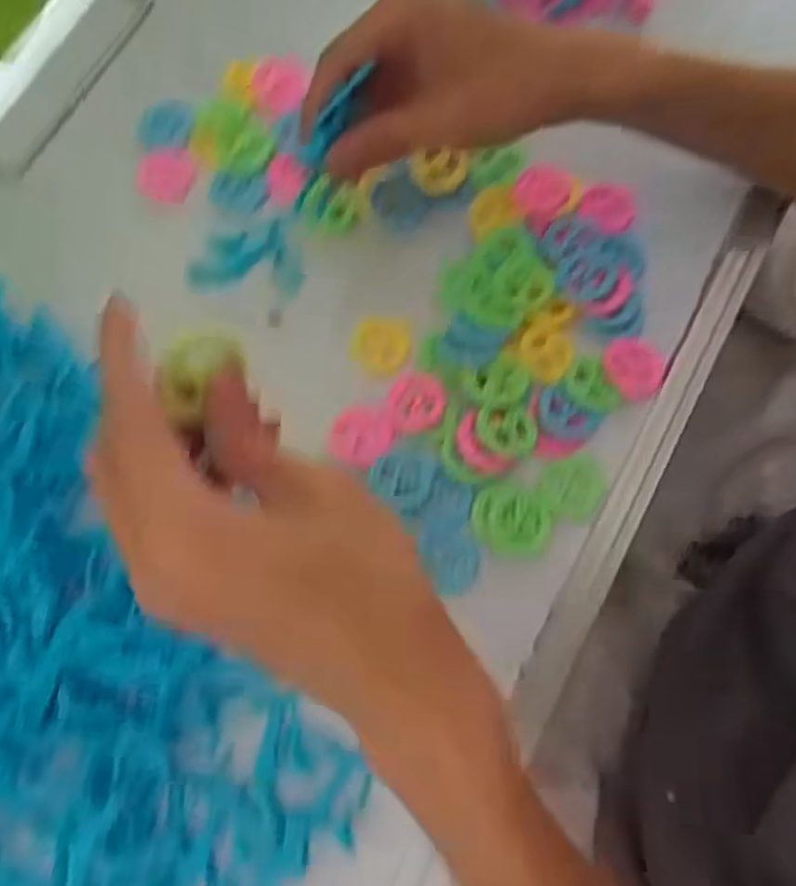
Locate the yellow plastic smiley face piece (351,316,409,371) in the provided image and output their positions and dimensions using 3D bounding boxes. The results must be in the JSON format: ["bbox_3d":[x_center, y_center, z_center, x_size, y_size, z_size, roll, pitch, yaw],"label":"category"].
[{"bbox_3d":[-0.009,-0.050,0.359,0.028,0.004,0.027,6,74,3],"label":"yellow plastic smiley face piece"}]

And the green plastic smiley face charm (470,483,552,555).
[{"bbox_3d":[0.052,0.034,0.328,0.036,0.004,0.030,17,75,6],"label":"green plastic smiley face charm"}]

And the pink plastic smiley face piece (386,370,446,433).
[{"bbox_3d":[0.009,-0.021,0.347,0.028,0.008,0.030,0,74,1],"label":"pink plastic smiley face piece"}]

